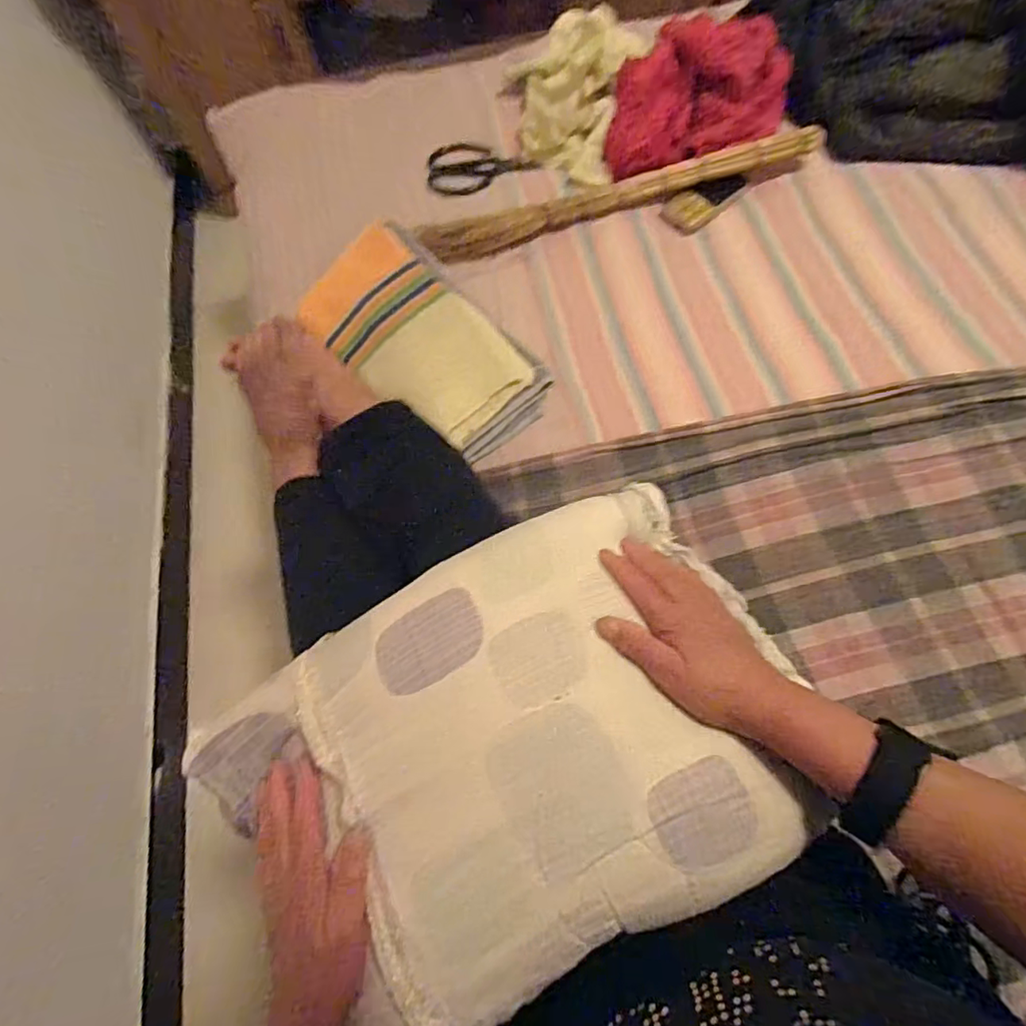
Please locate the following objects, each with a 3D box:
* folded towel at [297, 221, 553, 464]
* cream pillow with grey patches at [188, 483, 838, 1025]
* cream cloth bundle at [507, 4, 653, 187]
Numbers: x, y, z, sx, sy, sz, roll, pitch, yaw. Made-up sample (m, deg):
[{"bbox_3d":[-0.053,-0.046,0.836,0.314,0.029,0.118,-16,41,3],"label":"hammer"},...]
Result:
[{"bbox_3d":[-0.117,-0.221,0.709,0.179,0.033,0.341,-41,70,-12],"label":"folded towel"},{"bbox_3d":[-0.003,0.164,0.401,0.409,0.064,0.273,-26,67,-8],"label":"cream pillow with grey patches"},{"bbox_3d":[0.079,-0.622,0.837,0.202,0.101,0.273,17,70,12],"label":"cream cloth bundle"}]

